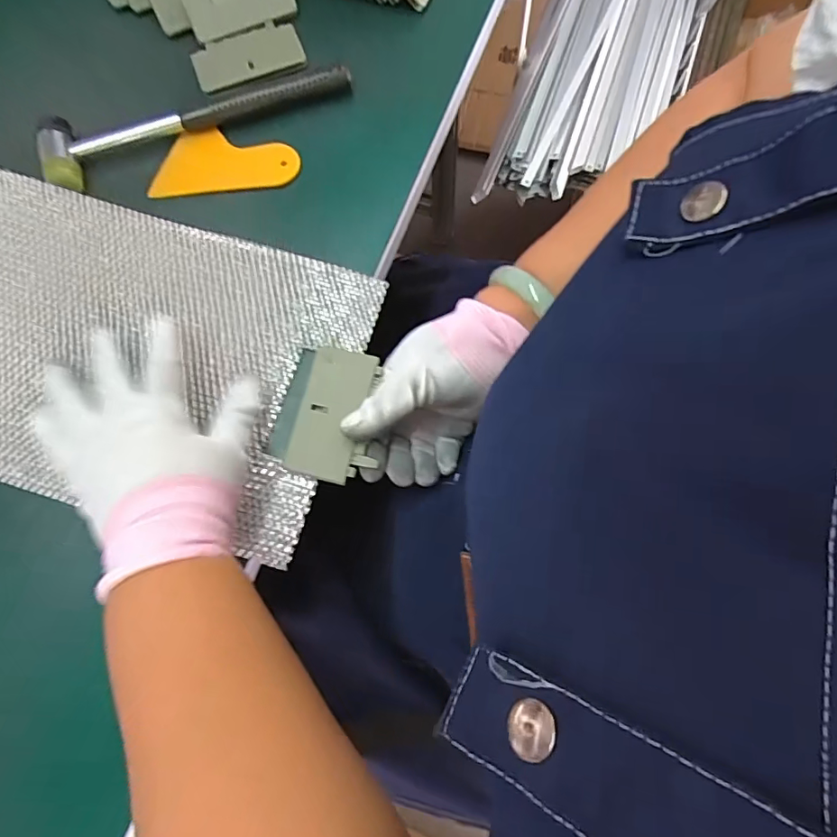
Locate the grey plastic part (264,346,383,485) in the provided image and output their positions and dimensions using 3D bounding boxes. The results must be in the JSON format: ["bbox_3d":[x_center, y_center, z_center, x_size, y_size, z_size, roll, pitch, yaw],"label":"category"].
[{"bbox_3d":[-0.060,-0.004,0.339,0.063,0.014,0.084,14,75,3],"label":"grey plastic part"}]

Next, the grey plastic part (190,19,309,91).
[{"bbox_3d":[-0.137,-0.291,0.418,0.085,0.005,0.050,-20,74,-4],"label":"grey plastic part"}]

